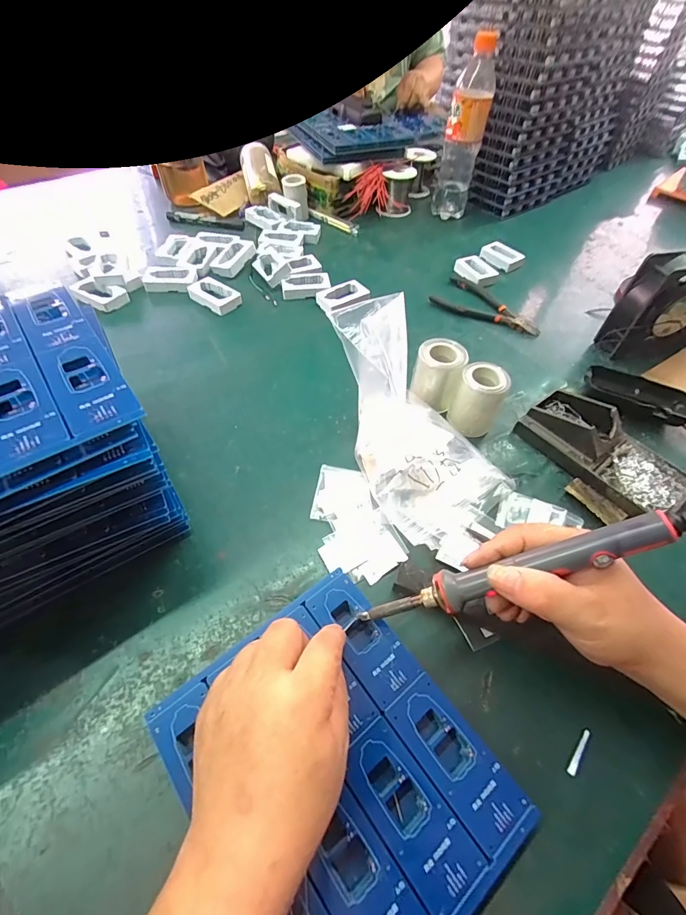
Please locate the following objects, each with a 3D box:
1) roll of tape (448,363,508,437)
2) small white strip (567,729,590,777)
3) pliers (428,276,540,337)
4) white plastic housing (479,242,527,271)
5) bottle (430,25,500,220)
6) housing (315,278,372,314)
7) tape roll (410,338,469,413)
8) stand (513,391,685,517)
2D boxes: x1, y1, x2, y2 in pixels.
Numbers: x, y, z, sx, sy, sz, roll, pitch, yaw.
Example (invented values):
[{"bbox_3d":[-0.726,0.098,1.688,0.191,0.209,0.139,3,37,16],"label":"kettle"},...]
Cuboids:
[{"bbox_3d":[0.141,-0.060,0.424,0.046,0.067,0.041,25,57,18],"label":"roll of tape"},{"bbox_3d":[0.161,0.199,0.274,0.005,0.004,0.031,31,58,21],"label":"small white strip"},{"bbox_3d":[0.211,-0.218,0.584,0.156,0.013,0.088,31,58,21],"label":"pliers"},{"bbox_3d":[0.261,-0.331,0.664,0.050,0.014,0.067,-32,59,-22],"label":"white plastic housing"},{"bbox_3d":[0.203,-0.540,0.683,0.064,0.243,0.064,14,54,10],"label":"bottle"},{"bbox_3d":[0.001,-0.229,0.574,0.076,0.013,0.048,-27,57,-19],"label":"housing"},{"bbox_3d":[0.105,-0.089,0.442,0.051,0.066,0.041,20,55,15],"label":"tape roll"},{"bbox_3d":[0.269,-0.011,0.410,0.085,0.039,0.158,-32,59,-22],"label":"stand"}]

